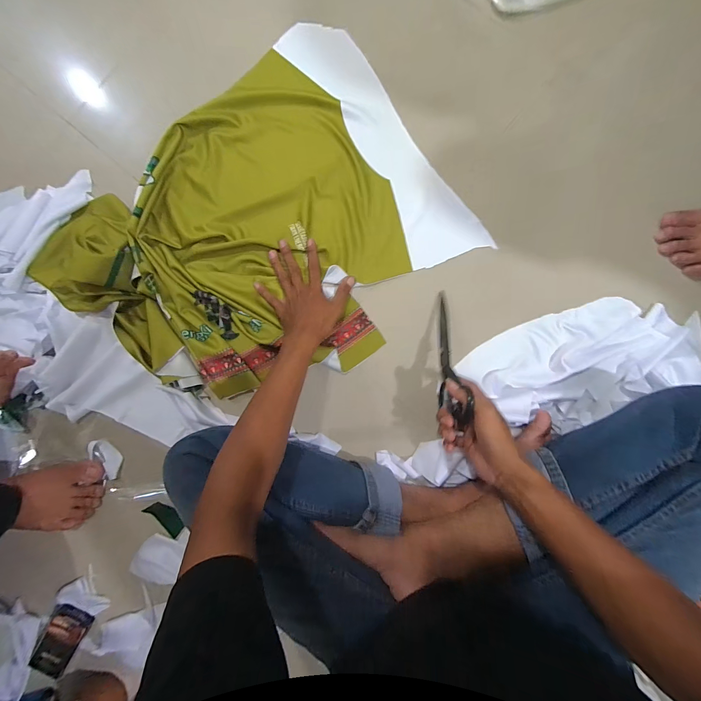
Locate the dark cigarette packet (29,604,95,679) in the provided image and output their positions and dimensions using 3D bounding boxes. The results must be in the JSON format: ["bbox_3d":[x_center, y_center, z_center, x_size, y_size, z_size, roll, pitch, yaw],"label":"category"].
[{"bbox_3d":[-0.443,0.442,0.497,0.057,0.021,0.105,28,89,4],"label":"dark cigarette packet"}]

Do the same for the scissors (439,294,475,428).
[{"bbox_3d":[0.143,0.004,0.472,0.032,0.051,0.207,-1,59,3],"label":"scissors"}]

